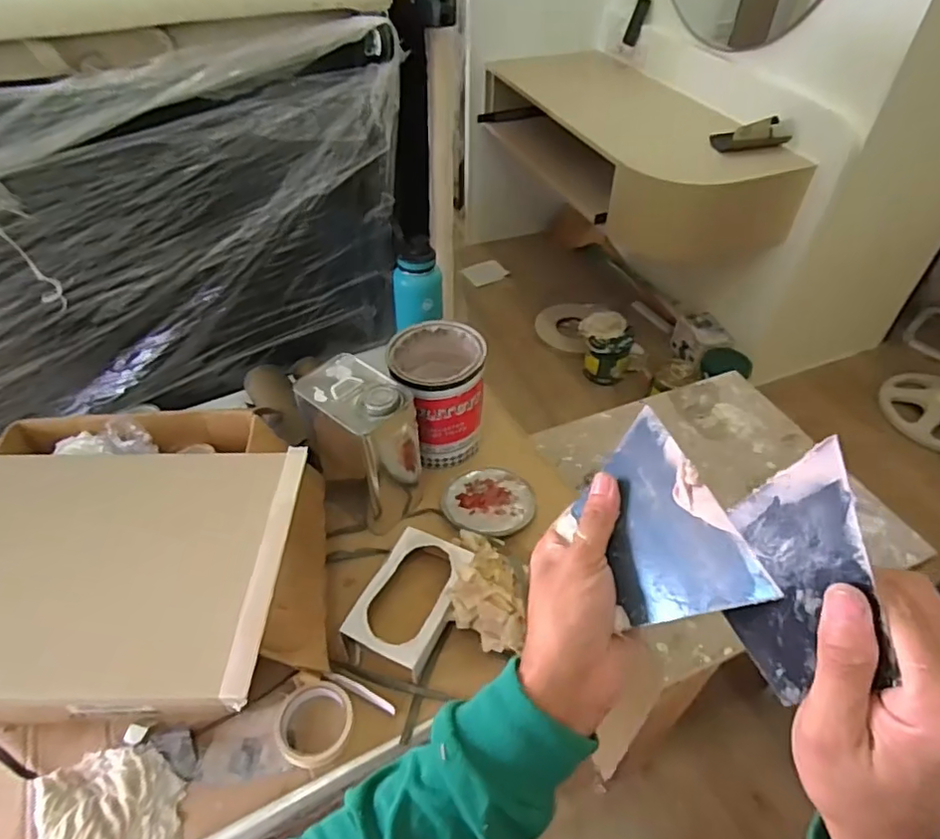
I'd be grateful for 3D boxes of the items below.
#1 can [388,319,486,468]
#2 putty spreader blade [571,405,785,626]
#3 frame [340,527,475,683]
[{"bbox_3d":[-0.054,-0.038,1.032,0.153,0.186,0.181,-5,46,-6],"label":"can"},{"bbox_3d":[0.115,0.067,0.369,0.005,0.080,0.137,27,28,-37],"label":"putty spreader blade"},{"bbox_3d":[-0.085,0.255,0.847,0.124,0.046,0.200,19,53,17],"label":"frame"}]

